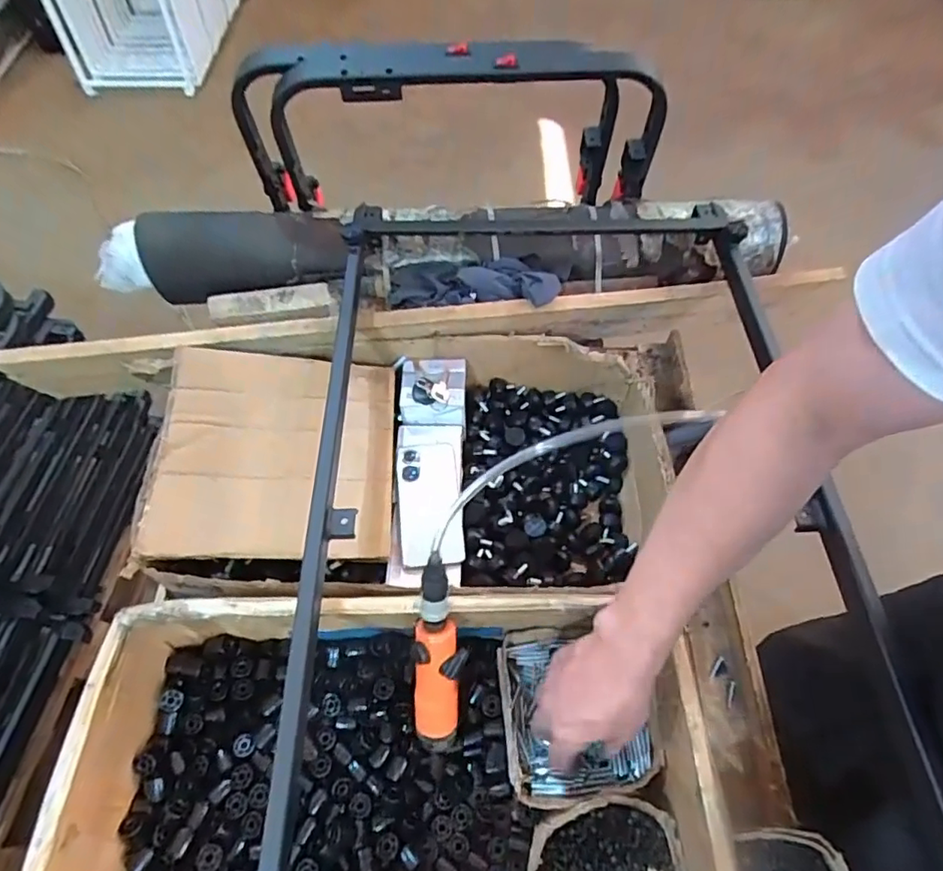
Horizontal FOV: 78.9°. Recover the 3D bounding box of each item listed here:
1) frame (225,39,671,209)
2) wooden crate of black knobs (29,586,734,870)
[{"bbox_3d":[-0.034,-0.392,0.743,0.535,0.242,0.096,-1,59,0],"label":"frame"},{"bbox_3d":[-0.074,0.330,0.502,0.522,0.161,0.342,-1,59,0],"label":"wooden crate of black knobs"}]

